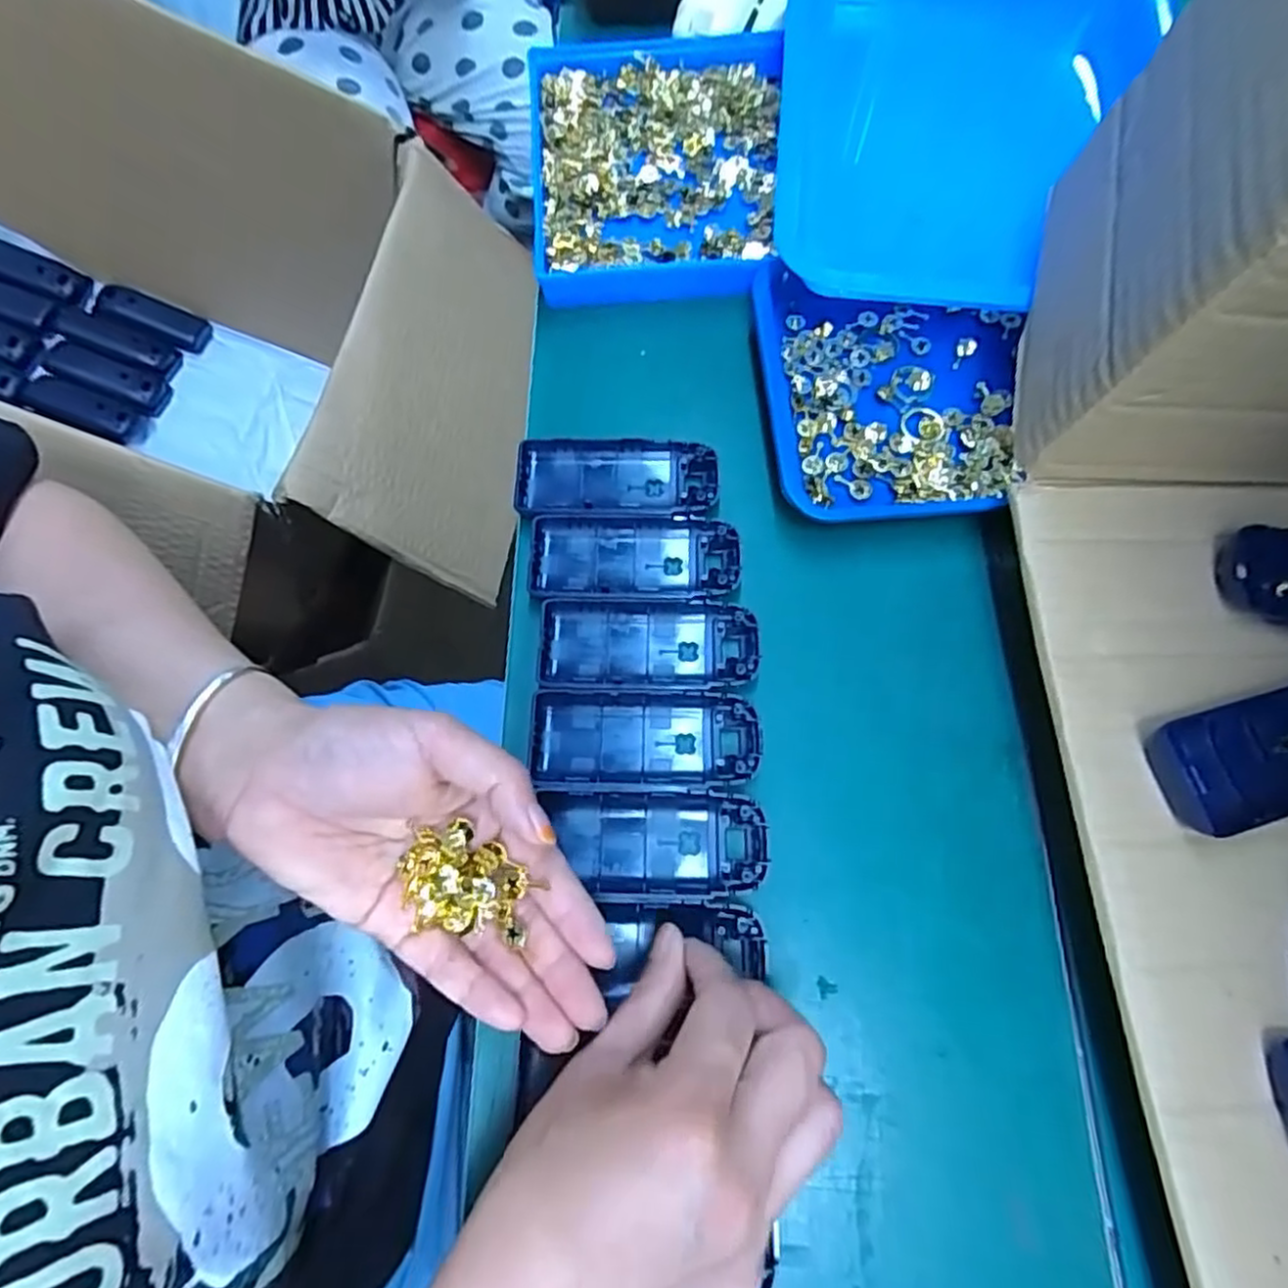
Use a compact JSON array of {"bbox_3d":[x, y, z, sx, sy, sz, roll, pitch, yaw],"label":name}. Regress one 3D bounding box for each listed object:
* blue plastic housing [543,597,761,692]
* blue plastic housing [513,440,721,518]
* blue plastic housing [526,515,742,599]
[{"bbox_3d":[0.002,0.002,0.342,0.106,0.015,0.046,2,71,1],"label":"blue plastic housing"},{"bbox_3d":[-0.015,-0.086,0.372,0.107,0.012,0.046,2,71,1],"label":"blue plastic housing"},{"bbox_3d":[-0.005,-0.042,0.359,0.105,0.020,0.045,1,71,0],"label":"blue plastic housing"}]

